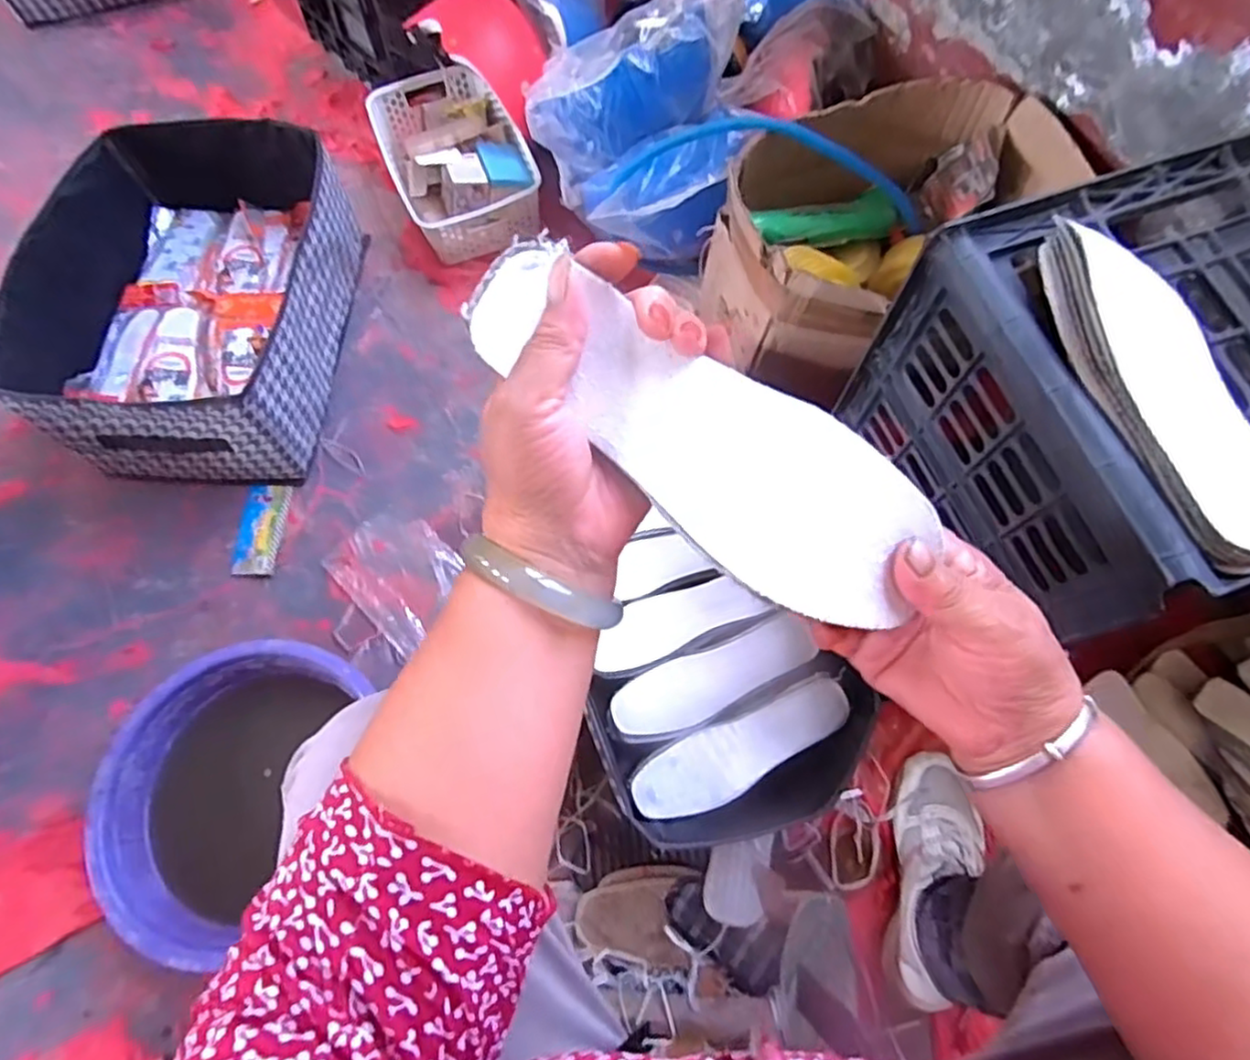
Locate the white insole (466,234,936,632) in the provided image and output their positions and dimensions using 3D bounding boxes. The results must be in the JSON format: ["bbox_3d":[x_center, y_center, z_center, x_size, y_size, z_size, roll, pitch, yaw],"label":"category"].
[{"bbox_3d":[0.026,-0.037,0.278,0.208,0.019,0.067,34,95,4],"label":"white insole"}]

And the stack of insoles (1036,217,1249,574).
[{"bbox_3d":[0.316,-0.086,0.395,0.071,0.032,0.221,-14,70,-7],"label":"stack of insoles"}]

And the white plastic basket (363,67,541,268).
[{"bbox_3d":[-0.259,-0.569,1.040,0.198,0.078,0.317,-21,71,-9],"label":"white plastic basket"}]

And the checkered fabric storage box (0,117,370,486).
[{"bbox_3d":[-0.547,-0.302,0.886,0.320,0.167,0.438,2,69,-1],"label":"checkered fabric storage box"}]

